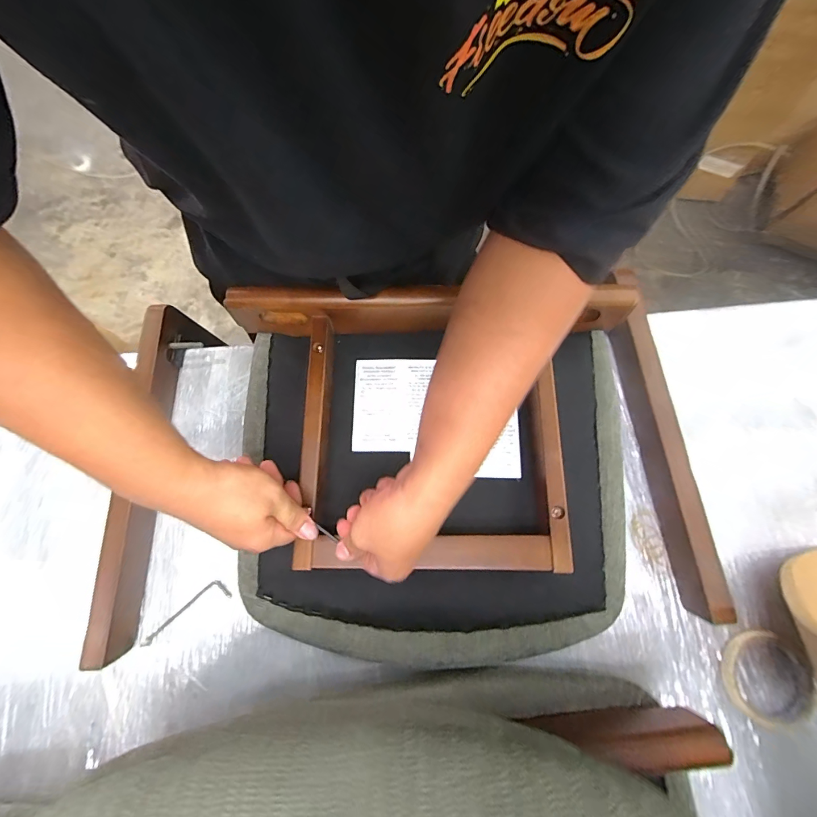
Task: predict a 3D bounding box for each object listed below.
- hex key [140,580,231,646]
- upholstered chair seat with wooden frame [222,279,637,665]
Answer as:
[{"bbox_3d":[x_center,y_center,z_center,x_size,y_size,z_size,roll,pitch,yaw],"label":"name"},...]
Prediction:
[{"bbox_3d":[-0.275,0.248,0.469,0.110,0.007,0.026,-29,75,-7],"label":"hex key"},{"bbox_3d":[0.028,0.064,0.450,0.449,0.096,0.399,3,74,2],"label":"upholstered chair seat with wooden frame"}]

